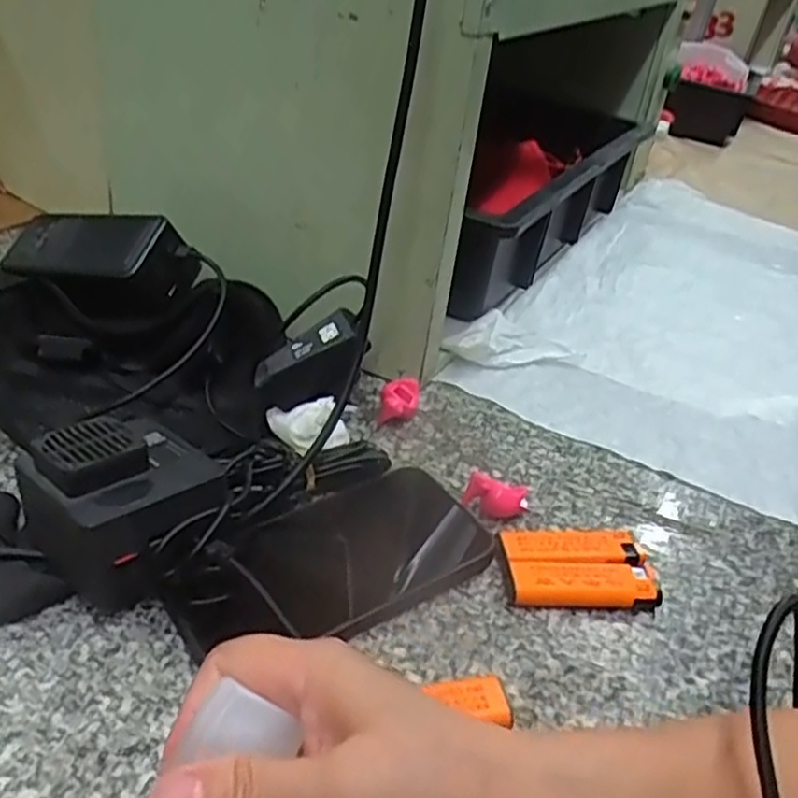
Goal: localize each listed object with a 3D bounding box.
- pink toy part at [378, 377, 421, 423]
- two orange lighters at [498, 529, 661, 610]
[{"bbox_3d":[0.000,0.002,0.505,0.025,0.026,0.027,9,34,1],"label":"pink toy part"},{"bbox_3d":[0.095,0.091,0.407,0.080,0.014,0.052,3,34,-7],"label":"two orange lighters"}]

